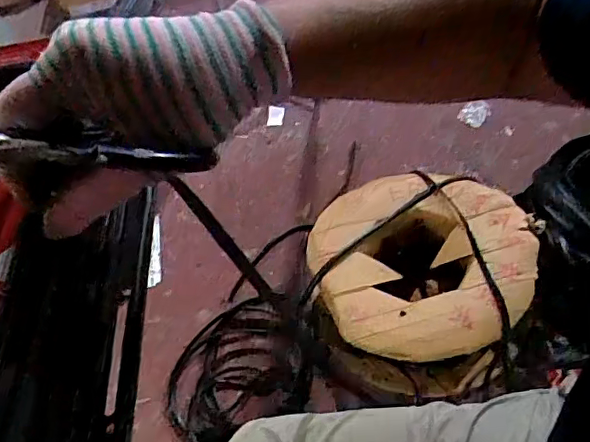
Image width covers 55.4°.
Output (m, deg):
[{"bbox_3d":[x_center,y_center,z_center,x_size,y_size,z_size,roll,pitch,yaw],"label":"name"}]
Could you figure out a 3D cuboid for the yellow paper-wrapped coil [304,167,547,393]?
[{"bbox_3d":[0.257,0.112,1.204,0.427,0.223,0.434,-5,53,7],"label":"yellow paper-wrapped coil"}]

